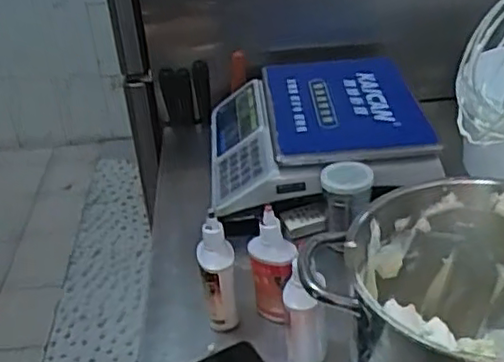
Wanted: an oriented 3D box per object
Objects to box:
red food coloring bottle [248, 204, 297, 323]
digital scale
[{"bbox_3d":[0.025,0.105,0.764,0.051,0.141,0.046,-6,33,-3],"label":"red food coloring bottle"},{"bbox_3d":[0.090,-0.079,1.017,0.312,0.094,0.320,-5,33,-1],"label":"digital scale"}]

